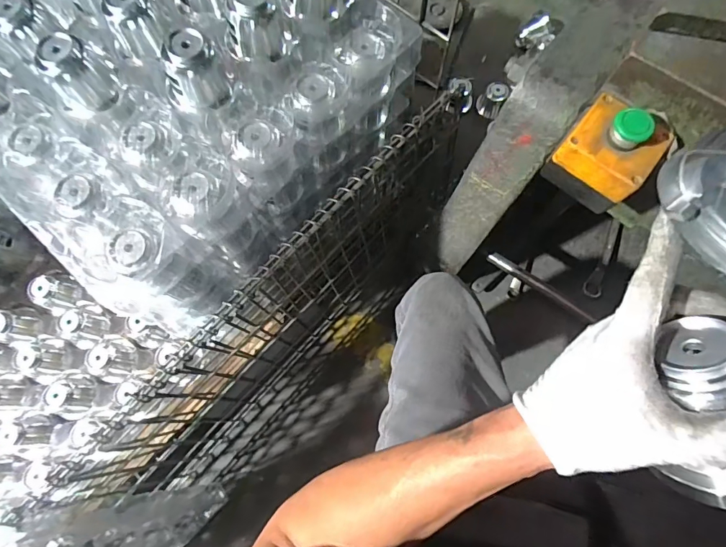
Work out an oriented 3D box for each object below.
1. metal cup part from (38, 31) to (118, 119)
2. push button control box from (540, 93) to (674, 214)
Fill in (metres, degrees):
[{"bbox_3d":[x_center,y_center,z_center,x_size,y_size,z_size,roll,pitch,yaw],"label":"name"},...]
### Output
[{"bbox_3d":[-0.370,-0.253,0.546,0.067,0.080,0.067,0,74,1],"label":"metal cup part"},{"bbox_3d":[0.237,-0.118,0.411,0.079,0.084,0.082,36,78,10],"label":"push button control box"}]

